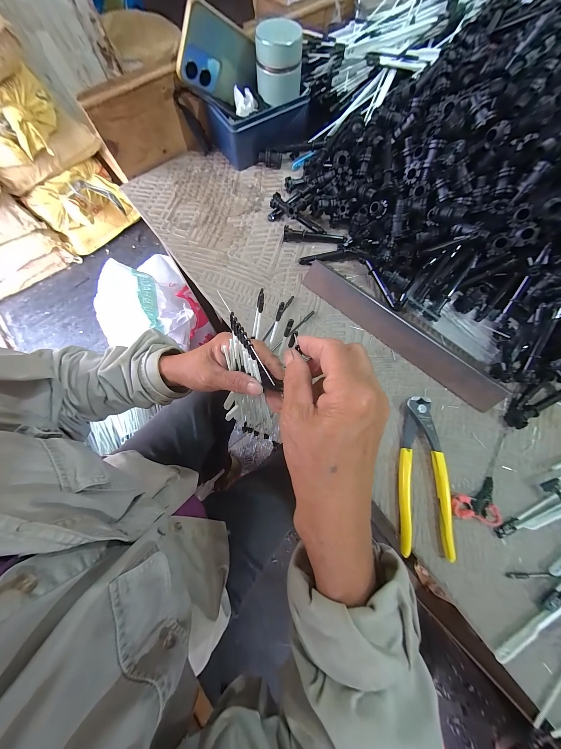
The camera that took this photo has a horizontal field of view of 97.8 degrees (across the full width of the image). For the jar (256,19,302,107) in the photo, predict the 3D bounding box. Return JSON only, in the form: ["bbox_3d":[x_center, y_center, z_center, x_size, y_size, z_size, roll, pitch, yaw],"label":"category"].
[{"bbox_3d":[-0.002,-0.444,0.348,0.056,0.062,0.058,0,74,0],"label":"jar"}]

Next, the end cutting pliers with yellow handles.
[{"bbox_3d":[0.157,0.109,0.273,0.051,0.015,0.163,3,74,1],"label":"end cutting pliers with yellow handles"}]

